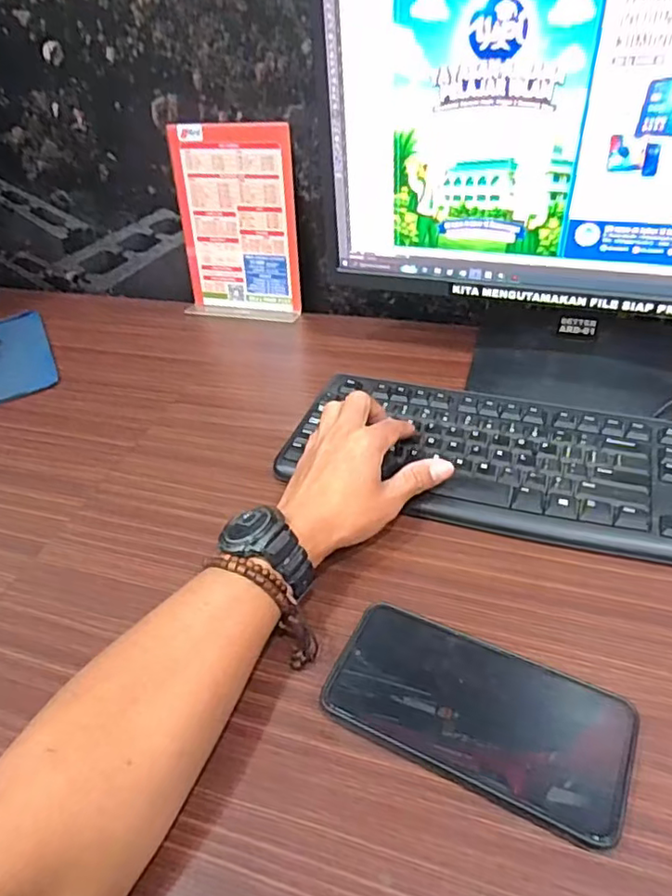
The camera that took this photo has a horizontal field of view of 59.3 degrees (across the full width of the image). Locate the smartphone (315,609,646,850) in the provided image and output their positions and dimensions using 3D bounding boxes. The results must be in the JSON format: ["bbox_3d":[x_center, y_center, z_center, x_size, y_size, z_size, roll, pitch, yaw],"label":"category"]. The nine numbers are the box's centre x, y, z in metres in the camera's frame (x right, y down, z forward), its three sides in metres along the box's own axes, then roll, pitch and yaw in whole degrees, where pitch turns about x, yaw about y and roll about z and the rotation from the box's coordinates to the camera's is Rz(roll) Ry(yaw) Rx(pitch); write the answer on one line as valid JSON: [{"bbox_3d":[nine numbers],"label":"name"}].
[{"bbox_3d":[0.078,0.146,0.332,0.159,0.017,0.076,15,45,23],"label":"smartphone"}]

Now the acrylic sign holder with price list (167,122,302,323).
[{"bbox_3d":[-0.120,-0.264,0.704,0.147,0.207,0.049,7,42,15],"label":"acrylic sign holder with price list"}]

